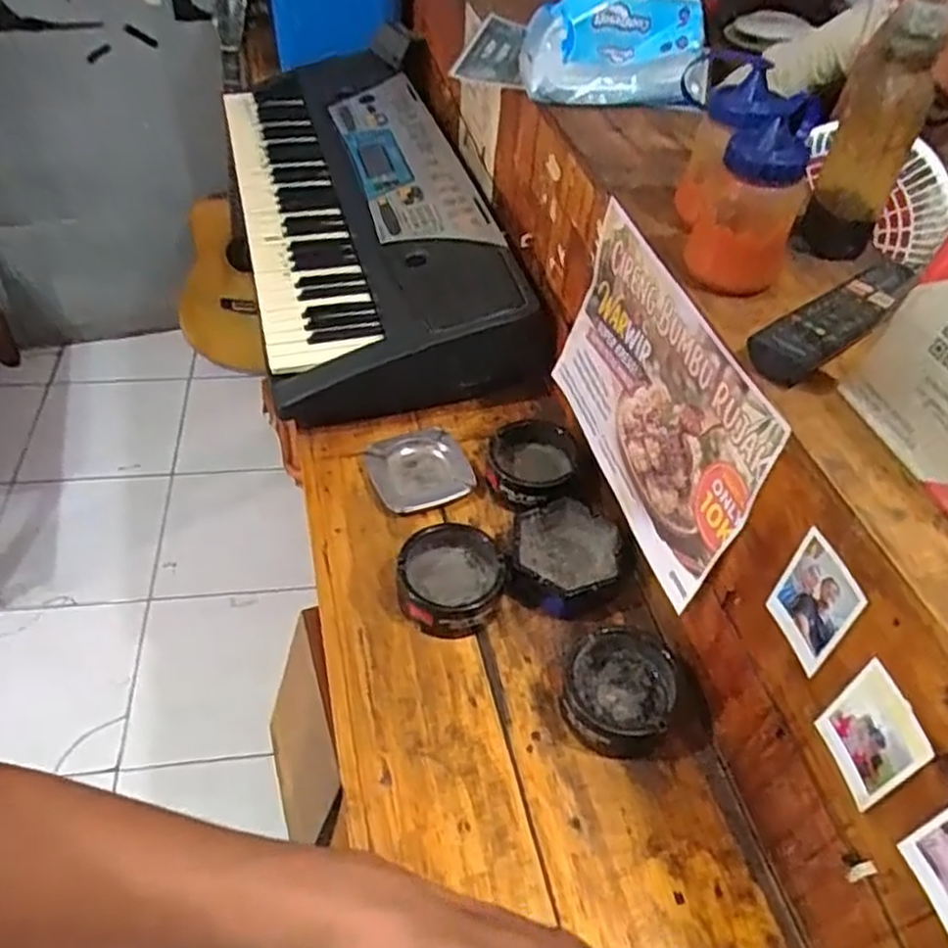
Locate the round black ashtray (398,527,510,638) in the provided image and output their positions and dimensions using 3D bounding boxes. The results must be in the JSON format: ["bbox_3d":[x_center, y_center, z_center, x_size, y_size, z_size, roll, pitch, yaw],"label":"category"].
[{"bbox_3d":[-0.021,0.104,0.729,0.102,0.040,0.112,2,47,-3],"label":"round black ashtray"}]

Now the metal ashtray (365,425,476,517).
[{"bbox_3d":[-0.062,-0.005,0.850,0.108,0.019,0.113,-14,50,-17],"label":"metal ashtray"}]

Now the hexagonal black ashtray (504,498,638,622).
[{"bbox_3d":[0.098,0.085,0.758,0.125,0.039,0.117,7,47,2],"label":"hexagonal black ashtray"}]

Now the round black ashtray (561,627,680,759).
[{"bbox_3d":[0.127,0.191,0.661,0.095,0.048,0.098,2,47,-3],"label":"round black ashtray"}]

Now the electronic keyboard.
[{"bbox_3d":[-0.166,-0.400,1.134,0.333,0.154,0.801,-9,49,-13],"label":"electronic keyboard"}]

